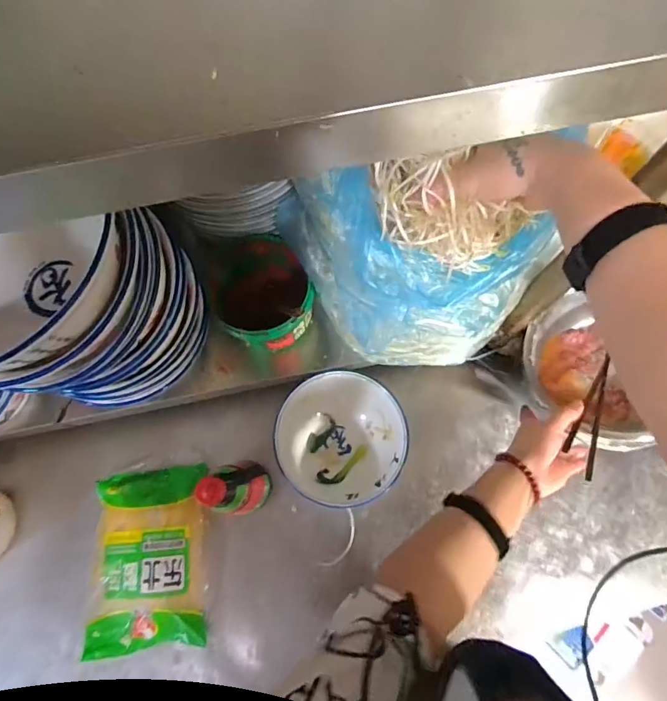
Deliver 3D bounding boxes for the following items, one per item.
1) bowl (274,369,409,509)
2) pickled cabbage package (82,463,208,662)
[{"bbox_3d":[0.012,0.122,0.648,0.175,0.077,0.168,0,74,1],"label":"bowl"},{"bbox_3d":[-0.260,0.292,0.633,0.162,0.039,0.240,-4,74,0],"label":"pickled cabbage package"}]

